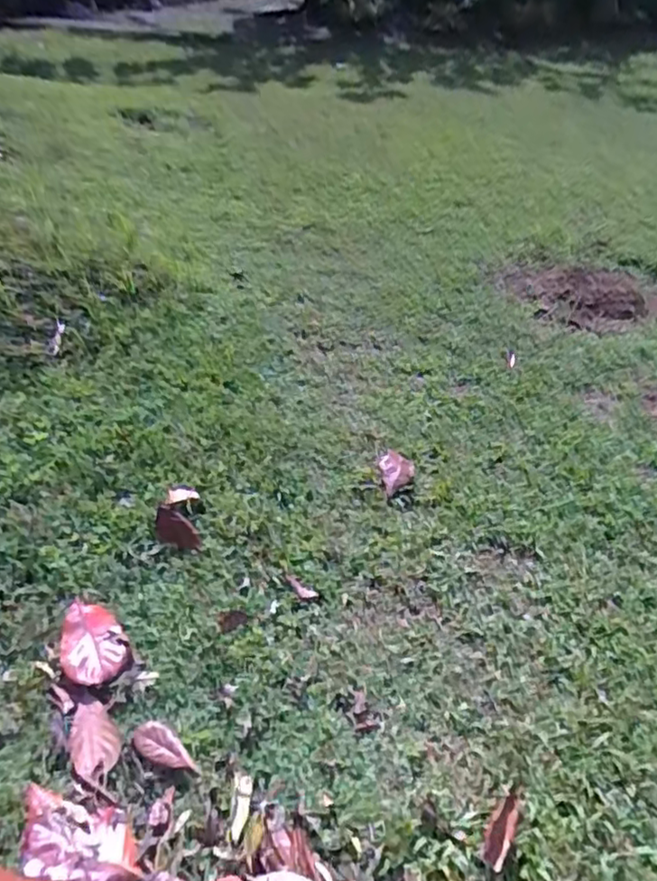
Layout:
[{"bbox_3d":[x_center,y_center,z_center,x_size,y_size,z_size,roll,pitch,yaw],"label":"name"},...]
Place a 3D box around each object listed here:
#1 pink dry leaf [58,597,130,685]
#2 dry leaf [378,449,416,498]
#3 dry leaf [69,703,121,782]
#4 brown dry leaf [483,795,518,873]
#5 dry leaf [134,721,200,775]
[{"bbox_3d":[-0.498,0.419,1.279,0.126,0.017,0.204,-21,49,-28],"label":"pink dry leaf"},{"bbox_3d":[0.197,0.087,1.761,0.099,0.027,0.163,-2,43,-11],"label":"dry leaf"},{"bbox_3d":[-0.438,0.551,1.138,0.085,0.013,0.133,-16,47,-24],"label":"dry leaf"},{"bbox_3d":[0.307,0.691,1.087,0.046,0.018,0.129,27,45,21],"label":"brown dry leaf"},{"bbox_3d":[-0.301,0.569,1.127,0.130,0.010,0.060,28,46,22],"label":"dry leaf"}]

